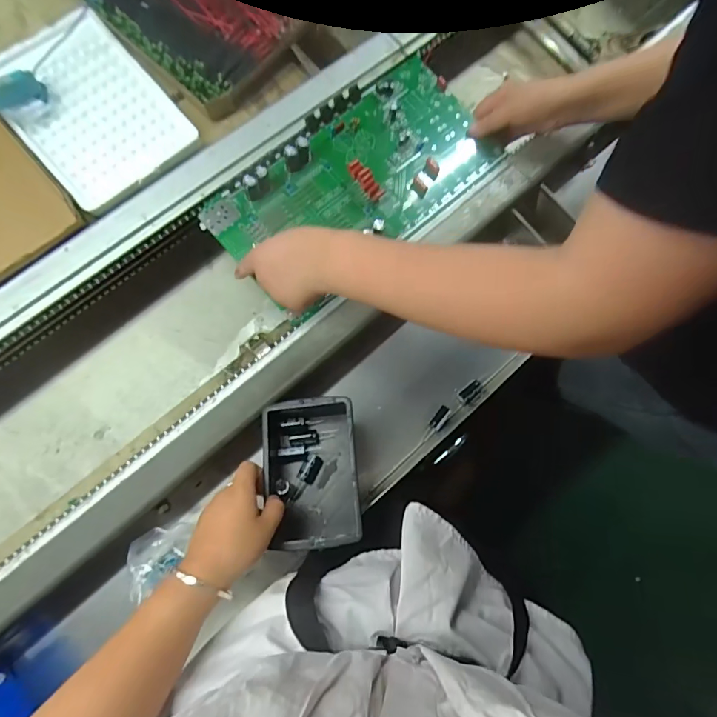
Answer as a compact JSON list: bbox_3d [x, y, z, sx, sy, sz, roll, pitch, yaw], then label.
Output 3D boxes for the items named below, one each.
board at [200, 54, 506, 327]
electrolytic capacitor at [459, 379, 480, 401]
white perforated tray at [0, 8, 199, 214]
[{"bbox_3d":[0.005,-0.216,0.524,0.351,0.032,0.173,-41,90,-10],"label":"board"},{"bbox_3d":[0.140,0.039,0.546,0.029,0.010,0.011,-44,90,-10],"label":"electrolytic capacitor"},{"bbox_3d":[-0.306,-0.287,0.494,0.154,0.032,0.202,-42,90,-10],"label":"white perforated tray"}]

